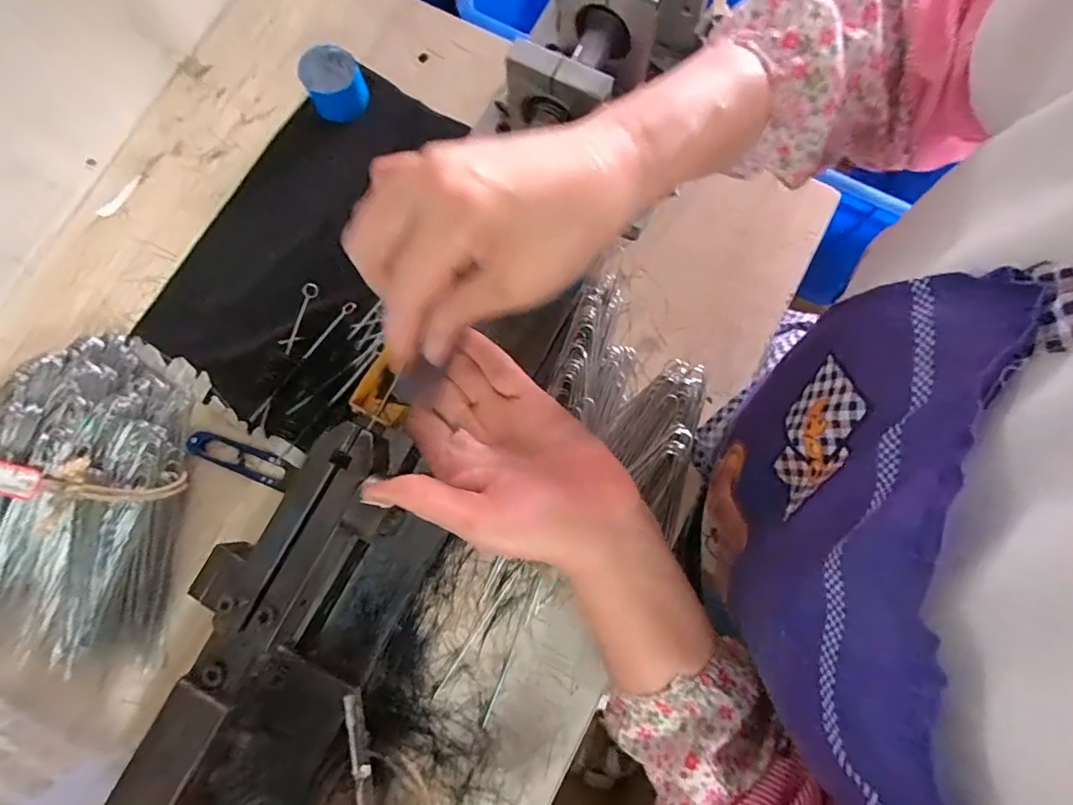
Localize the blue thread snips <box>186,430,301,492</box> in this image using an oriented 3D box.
[{"bbox_3d":[-0.239,0.046,0.432,0.089,0.010,0.025,21,80,4],"label":"blue thread snips"}]

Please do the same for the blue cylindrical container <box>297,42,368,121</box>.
[{"bbox_3d":[-0.175,-0.278,0.465,0.050,0.036,0.049,0,79,0],"label":"blue cylindrical container"}]

